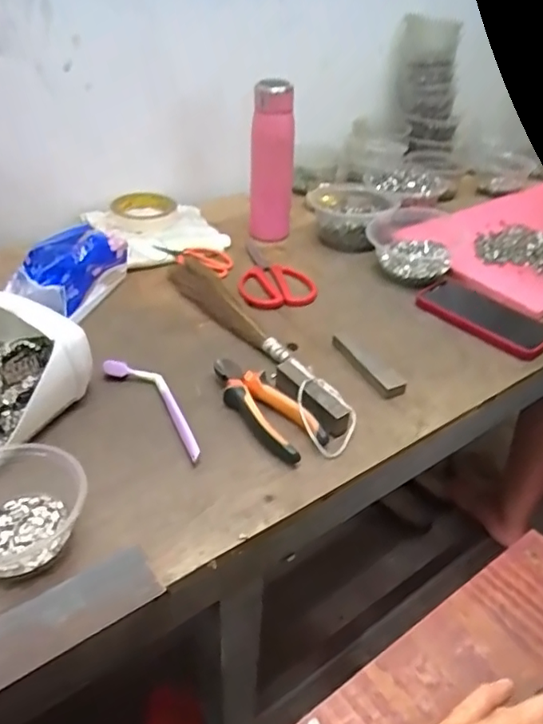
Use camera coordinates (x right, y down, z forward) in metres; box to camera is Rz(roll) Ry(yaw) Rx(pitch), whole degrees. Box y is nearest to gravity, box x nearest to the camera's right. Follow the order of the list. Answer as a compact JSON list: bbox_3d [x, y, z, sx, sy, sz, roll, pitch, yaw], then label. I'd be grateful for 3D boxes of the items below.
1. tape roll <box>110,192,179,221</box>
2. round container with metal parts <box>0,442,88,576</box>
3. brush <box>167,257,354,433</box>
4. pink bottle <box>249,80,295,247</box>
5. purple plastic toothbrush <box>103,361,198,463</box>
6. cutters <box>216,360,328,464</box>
[{"bbox_3d":[-0.204,-0.239,0.887,0.092,0.021,0.092,2,37,-1],"label":"tape roll"},{"bbox_3d":[-0.209,0.111,0.449,0.116,0.044,0.112,2,37,-1],"label":"round container with metal parts"},{"bbox_3d":[-0.031,-0.041,0.669,0.046,0.043,0.362,-20,43,-27],"label":"brush"},{"bbox_3d":[0.001,-0.297,0.850,0.058,0.213,0.058,7,37,5],"label":"pink bottle"},{"bbox_3d":[-0.110,0.042,0.581,0.041,0.021,0.162,-27,46,-33],"label":"purple plastic toothbrush"},{"bbox_3d":[-0.009,0.043,0.580,0.053,0.025,0.147,-27,46,-33],"label":"cutters"}]

